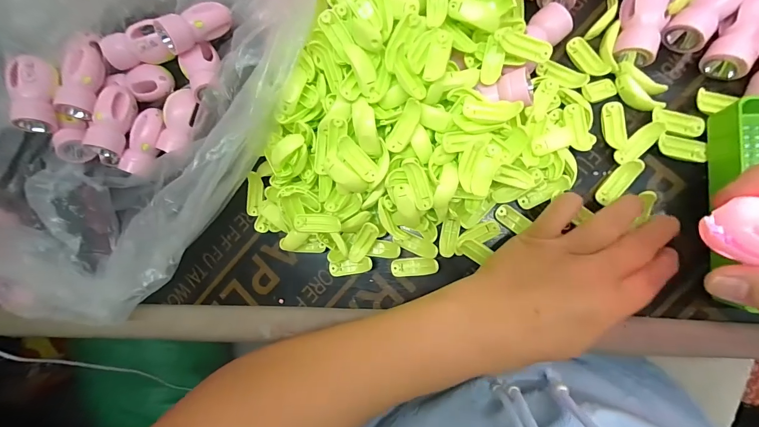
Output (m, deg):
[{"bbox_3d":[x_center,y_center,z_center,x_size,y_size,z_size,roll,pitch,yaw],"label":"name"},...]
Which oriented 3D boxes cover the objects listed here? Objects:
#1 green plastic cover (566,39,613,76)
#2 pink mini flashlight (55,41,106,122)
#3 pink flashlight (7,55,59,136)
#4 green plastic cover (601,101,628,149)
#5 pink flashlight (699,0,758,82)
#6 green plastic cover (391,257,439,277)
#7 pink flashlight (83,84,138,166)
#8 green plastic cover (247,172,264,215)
[{"bbox_3d":[0.174,-0.131,0.287,0.014,0.010,0.041,-34,83,6],"label":"green plastic cover"},{"bbox_3d":[-0.277,-0.125,0.320,0.023,0.024,0.068,6,88,10],"label":"pink mini flashlight"},{"bbox_3d":[-0.310,-0.107,0.308,0.031,0.027,0.061,-16,85,8],"label":"pink flashlight"},{"bbox_3d":[0.194,-0.073,0.284,0.016,0.006,0.039,-5,87,9],"label":"green plastic cover"},{"bbox_3d":[0.274,-0.135,0.258,0.027,0.025,0.066,26,104,10],"label":"pink flashlight"},{"bbox_3d":[0.031,0.047,0.301,0.041,0.008,0.016,-6,86,24],"label":"green plastic cover"},{"bbox_3d":[-0.255,-0.083,0.326,0.029,0.029,0.075,22,91,10],"label":"pink flashlight"},{"bbox_3d":[-0.120,-0.019,0.330,0.015,0.006,0.041,3,88,10],"label":"green plastic cover"}]

